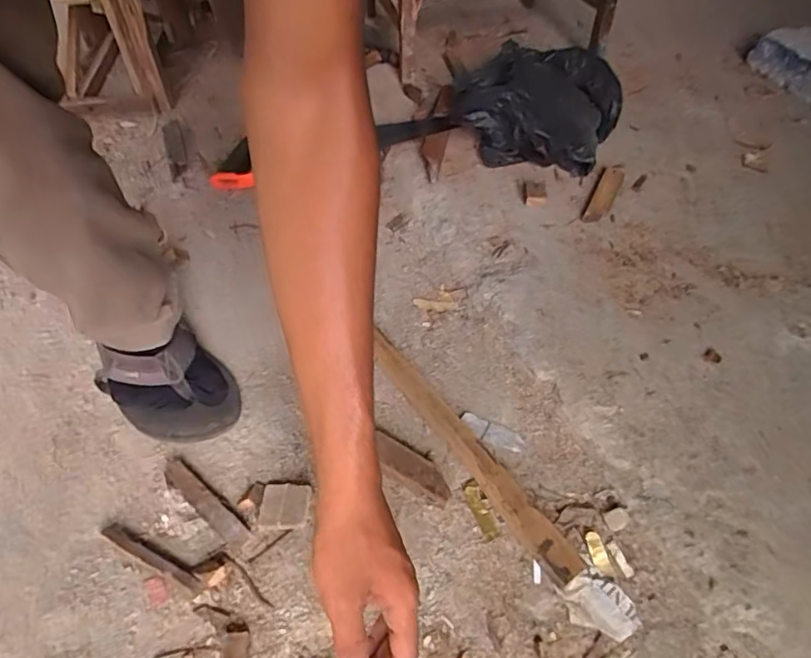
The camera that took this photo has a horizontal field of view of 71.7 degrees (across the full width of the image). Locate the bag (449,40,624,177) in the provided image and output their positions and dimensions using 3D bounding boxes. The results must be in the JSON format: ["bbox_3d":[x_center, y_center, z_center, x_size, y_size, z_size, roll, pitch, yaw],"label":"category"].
[{"bbox_3d":[0.218,-0.373,0.915,0.233,0.125,0.307,23,52,17],"label":"bag"}]

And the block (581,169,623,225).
[{"bbox_3d":[0.299,-0.204,0.844,0.033,0.018,0.143,22,51,16],"label":"block"}]

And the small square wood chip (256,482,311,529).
[{"bbox_3d":[-0.118,0.174,0.554,0.047,0.011,0.045,3,49,0],"label":"small square wood chip"}]

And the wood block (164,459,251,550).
[{"bbox_3d":[-0.197,0.169,0.551,0.115,0.014,0.026,32,55,23],"label":"wood block"}]

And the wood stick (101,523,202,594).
[{"bbox_3d":[-0.233,0.210,0.518,0.118,0.014,0.015,22,52,16],"label":"wood stick"}]

